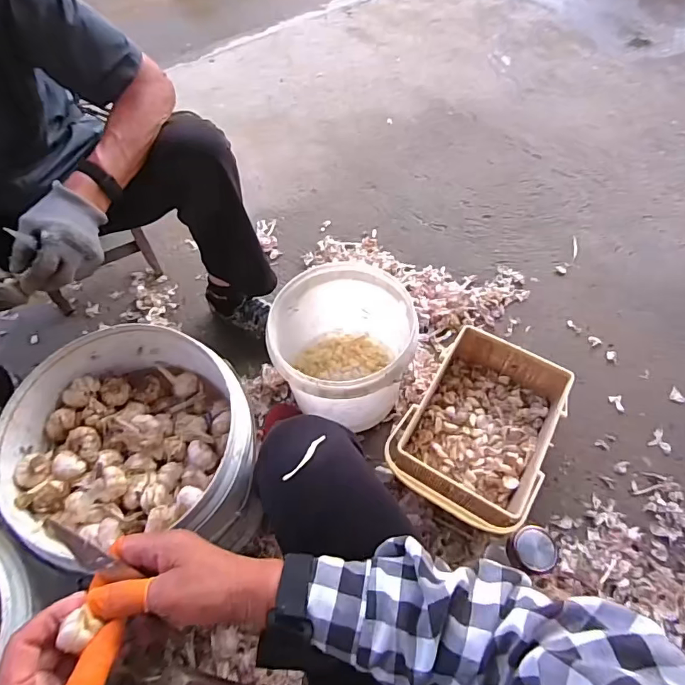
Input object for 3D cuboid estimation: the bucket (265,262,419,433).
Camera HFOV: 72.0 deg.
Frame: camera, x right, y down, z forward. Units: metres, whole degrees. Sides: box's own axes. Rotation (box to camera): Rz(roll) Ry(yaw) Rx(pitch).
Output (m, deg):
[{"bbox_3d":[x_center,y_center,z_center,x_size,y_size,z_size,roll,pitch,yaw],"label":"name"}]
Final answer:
[{"bbox_3d":[0.003,0.029,0.900,0.246,0.239,0.250,0,60,-1],"label":"bucket"}]

